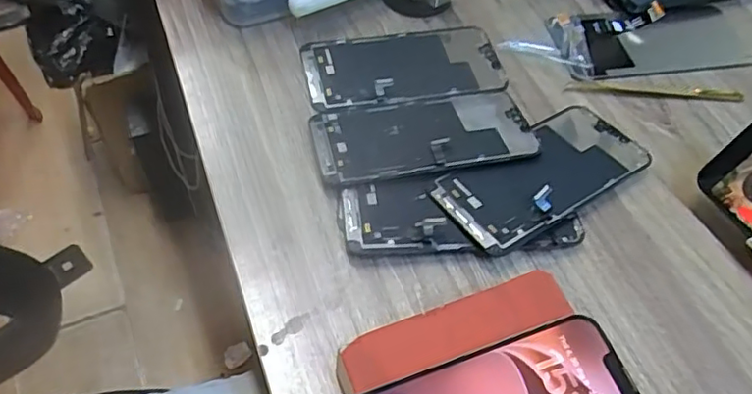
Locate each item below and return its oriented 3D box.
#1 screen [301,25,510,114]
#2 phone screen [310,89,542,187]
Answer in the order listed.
[{"bbox_3d":[0.020,-0.096,0.438,0.142,0.007,0.071,-7,55,-9],"label":"screen"},{"bbox_3d":[0.032,-0.042,0.394,0.142,0.009,0.067,-10,57,-10],"label":"phone screen"}]

